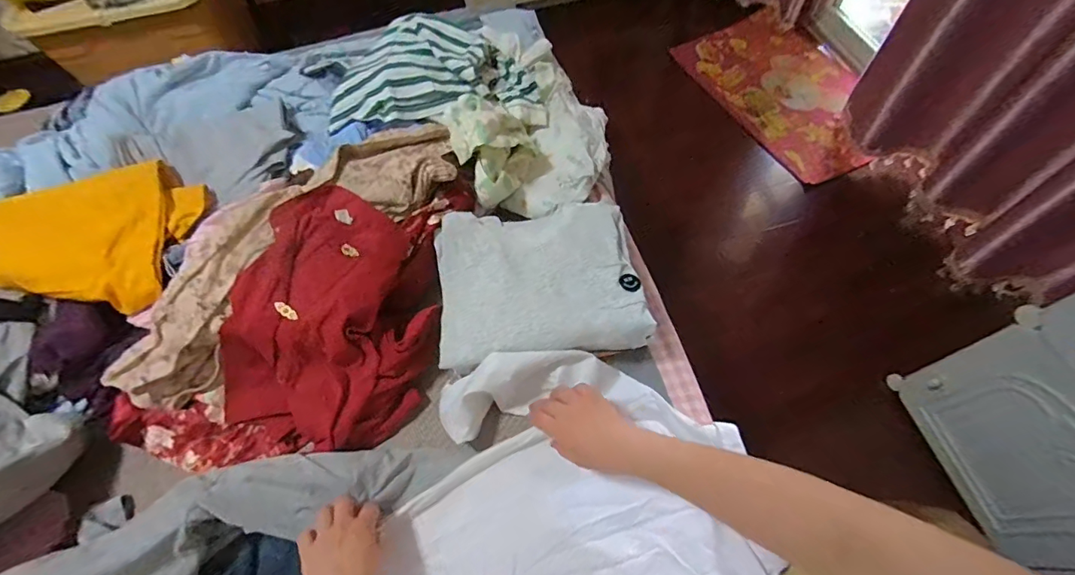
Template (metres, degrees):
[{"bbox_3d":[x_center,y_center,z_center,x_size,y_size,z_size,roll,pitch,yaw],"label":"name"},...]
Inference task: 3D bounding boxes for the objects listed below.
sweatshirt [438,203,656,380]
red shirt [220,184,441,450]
[{"bbox_3d":[-0.002,-0.014,0.638,0.267,0.033,0.232,-10,60,-2],"label":"sweatshirt"},{"bbox_3d":[-0.270,0.025,0.638,0.242,0.141,0.271,18,64,14],"label":"red shirt"}]

